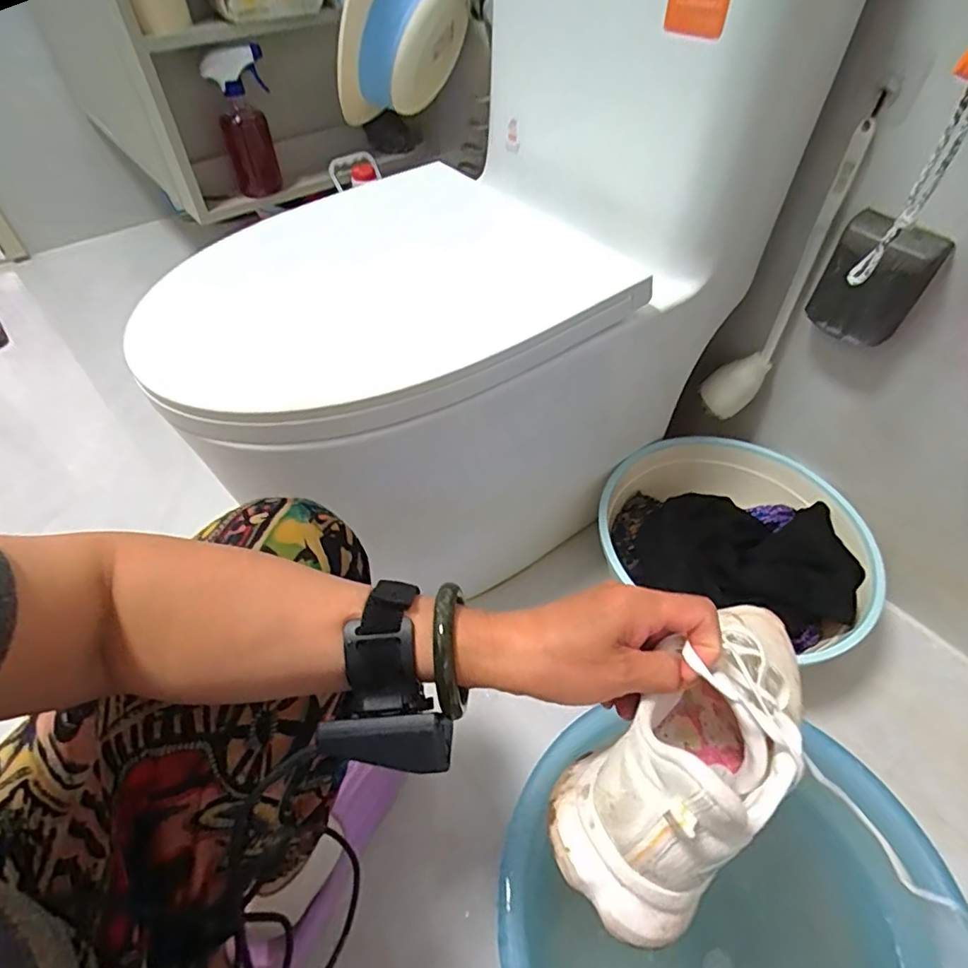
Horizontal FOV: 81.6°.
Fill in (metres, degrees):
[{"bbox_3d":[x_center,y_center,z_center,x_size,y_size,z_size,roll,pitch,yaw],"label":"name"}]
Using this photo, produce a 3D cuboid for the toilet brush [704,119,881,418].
[{"bbox_3d":[0.359,-0.236,0.703,0.072,0.369,0.060,24,54,19],"label":"toilet brush"}]

